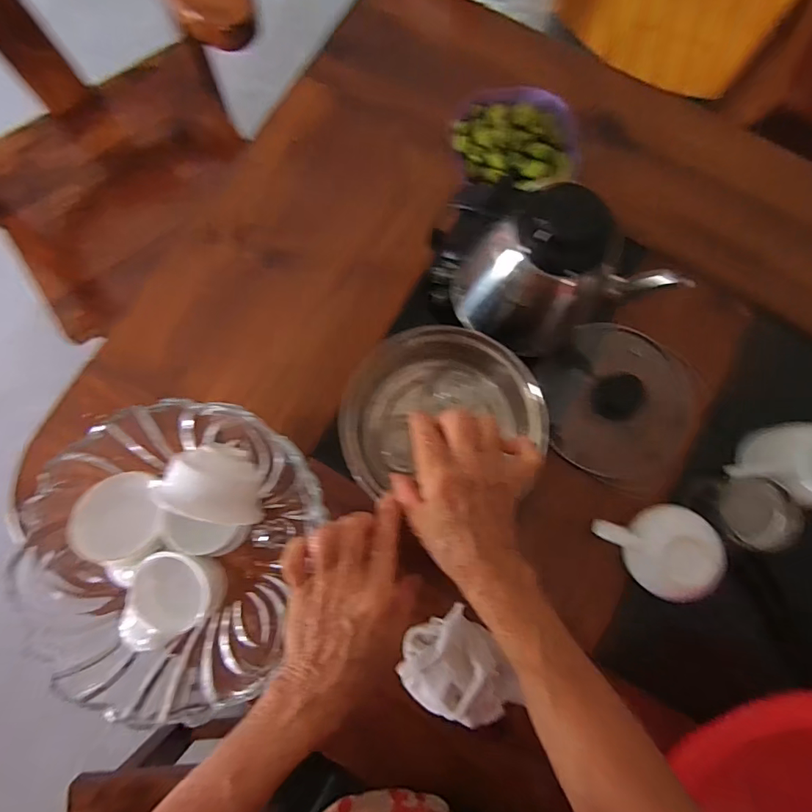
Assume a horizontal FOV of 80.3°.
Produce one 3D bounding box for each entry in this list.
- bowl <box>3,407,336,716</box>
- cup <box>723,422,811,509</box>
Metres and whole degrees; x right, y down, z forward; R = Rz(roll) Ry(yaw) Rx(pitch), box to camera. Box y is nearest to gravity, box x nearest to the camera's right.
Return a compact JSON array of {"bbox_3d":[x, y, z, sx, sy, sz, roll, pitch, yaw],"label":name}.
[{"bbox_3d":[-0.192,0.115,0.408,0.211,0.109,0.228,0,79,0],"label":"bowl"},{"bbox_3d":[0.359,0.060,0.442,0.076,0.069,0.075,0,79,0],"label":"cup"}]

